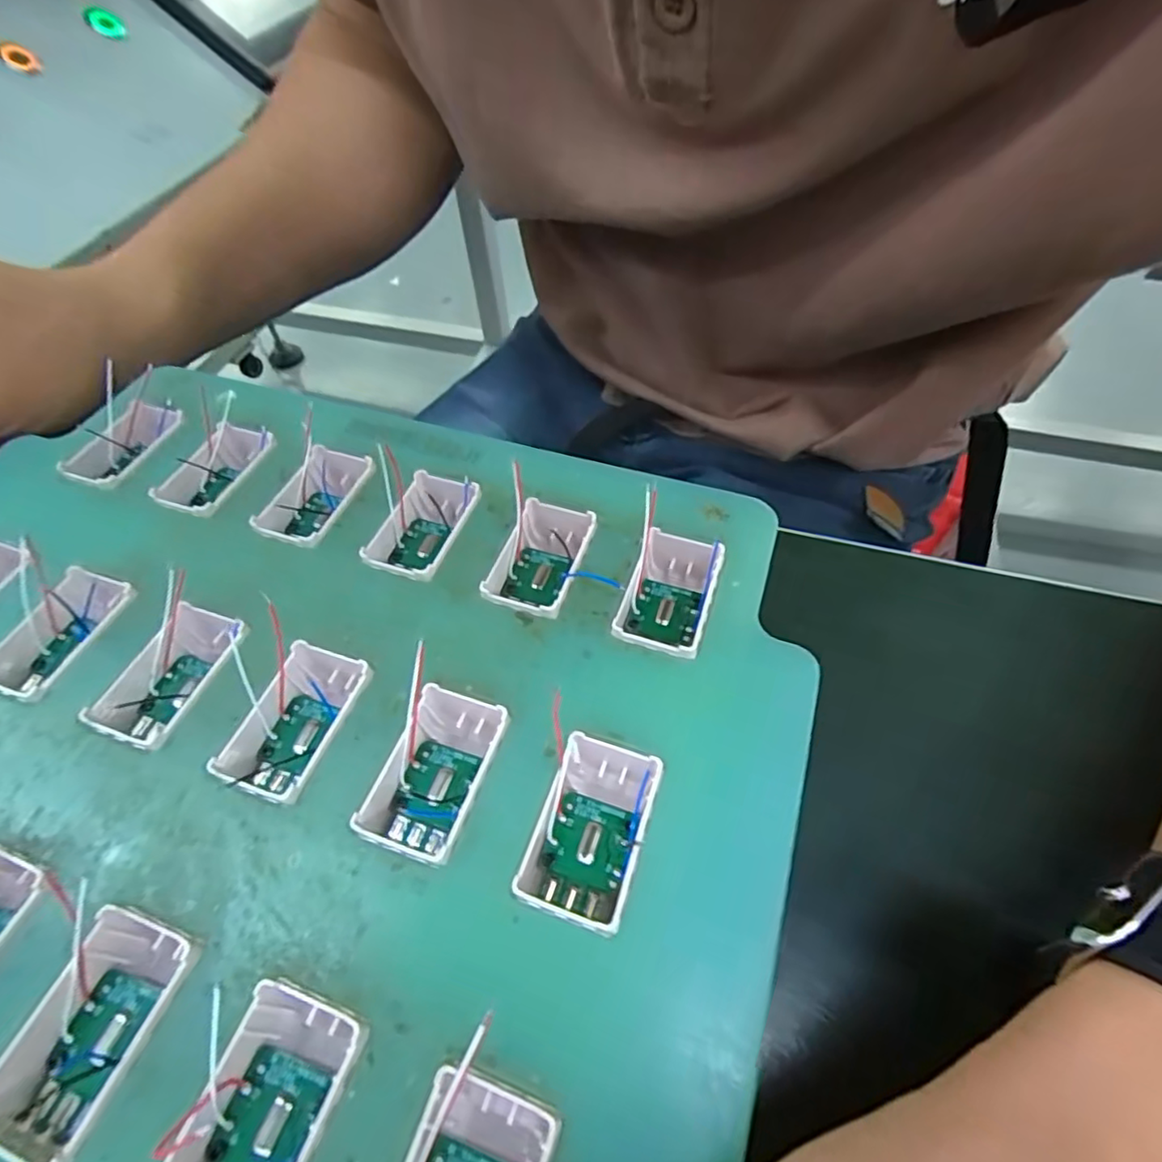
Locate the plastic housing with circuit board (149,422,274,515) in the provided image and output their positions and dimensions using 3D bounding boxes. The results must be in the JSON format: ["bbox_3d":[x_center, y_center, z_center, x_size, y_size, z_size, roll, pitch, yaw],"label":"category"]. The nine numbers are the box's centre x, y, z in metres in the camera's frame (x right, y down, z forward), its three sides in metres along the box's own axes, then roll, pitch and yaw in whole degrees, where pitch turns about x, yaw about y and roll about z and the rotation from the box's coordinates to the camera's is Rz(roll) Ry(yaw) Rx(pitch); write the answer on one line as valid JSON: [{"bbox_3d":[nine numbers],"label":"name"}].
[{"bbox_3d":[-0.098,-0.029,0.174,0.018,0.013,0.033,16,58,14],"label":"plastic housing with circuit board"}]

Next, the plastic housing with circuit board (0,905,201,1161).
[{"bbox_3d":[-0.079,0.073,0.100,0.022,0.011,0.033,11,57,11],"label":"plastic housing with circuit board"}]

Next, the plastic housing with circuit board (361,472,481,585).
[{"bbox_3d":[-0.041,-0.013,0.160,0.023,0.010,0.032,15,57,13],"label":"plastic housing with circuit board"}]

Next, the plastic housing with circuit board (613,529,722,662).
[{"bbox_3d":[0.021,0.002,0.147,0.019,0.010,0.036,15,58,13],"label":"plastic housing with circuit board"}]

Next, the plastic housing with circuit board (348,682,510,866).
[{"bbox_3d":[-0.028,0.039,0.125,0.019,0.016,0.033,15,57,13],"label":"plastic housing with circuit board"}]

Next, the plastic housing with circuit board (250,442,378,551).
[{"bbox_3d":[-0.069,-0.022,0.167,0.021,0.011,0.035,12,57,12],"label":"plastic housing with circuit board"}]

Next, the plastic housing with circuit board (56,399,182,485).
[{"bbox_3d":[-0.128,-0.036,0.179,0.019,0.012,0.030,19,58,15],"label":"plastic housing with circuit board"}]

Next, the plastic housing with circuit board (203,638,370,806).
[{"bbox_3d":[-0.058,0.030,0.130,0.019,0.011,0.031,16,58,14],"label":"plastic housing with circuit board"}]

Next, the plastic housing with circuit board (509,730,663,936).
[{"bbox_3d":[0.002,0.046,0.116,0.019,0.010,0.031,16,58,14],"label":"plastic housing with circuit board"}]

